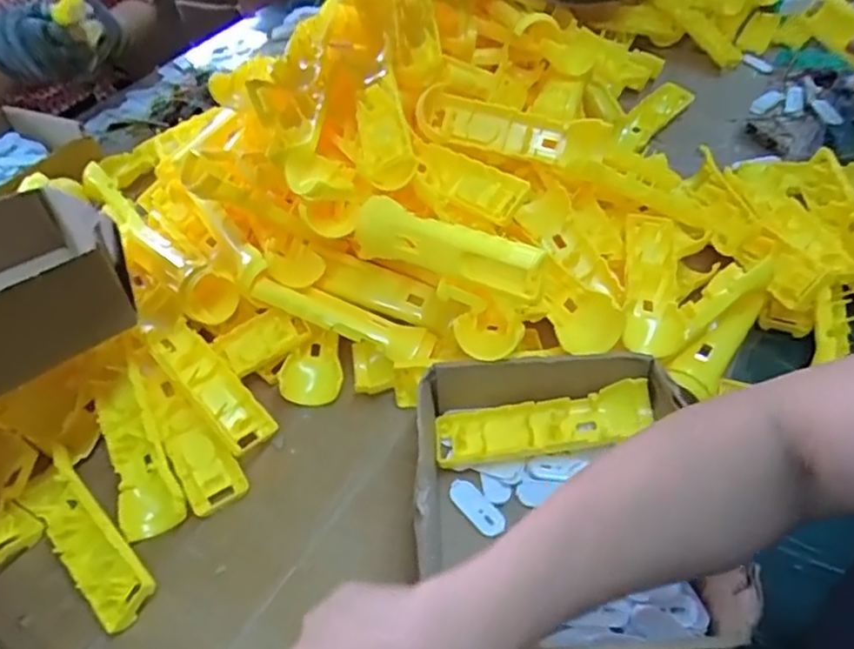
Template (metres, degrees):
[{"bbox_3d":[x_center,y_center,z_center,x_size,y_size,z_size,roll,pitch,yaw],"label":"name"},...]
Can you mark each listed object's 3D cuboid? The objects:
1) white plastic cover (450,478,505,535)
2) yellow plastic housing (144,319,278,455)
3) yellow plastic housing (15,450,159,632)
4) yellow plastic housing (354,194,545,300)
[{"bbox_3d":[0.037,0.135,0.464,0.021,0.005,0.049,-34,53,-24],"label":"white plastic cover"},{"bbox_3d":[-0.177,0.047,0.509,0.041,0.026,0.127,-39,82,-28],"label":"yellow plastic housing"},{"bbox_3d":[-0.250,0.153,0.455,0.042,0.034,0.145,-37,54,-26],"label":"yellow plastic housing"},{"bbox_3d":[0.013,-0.059,0.485,0.163,0.050,0.024,23,53,24],"label":"yellow plastic housing"}]

